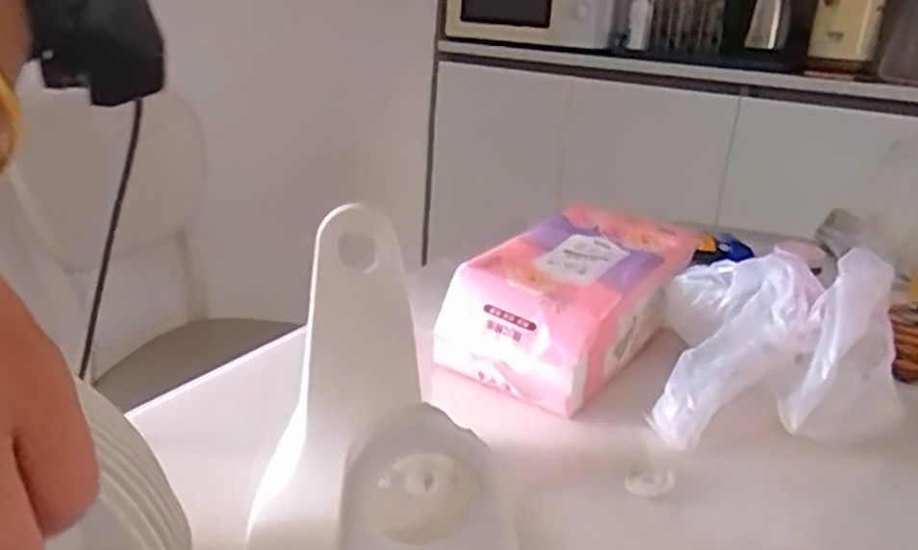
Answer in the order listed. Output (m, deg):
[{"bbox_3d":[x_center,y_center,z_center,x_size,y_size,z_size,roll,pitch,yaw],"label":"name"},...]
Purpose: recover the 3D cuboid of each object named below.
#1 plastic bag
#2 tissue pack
[{"bbox_3d":[0.243,0.048,0.560,0.174,0.116,0.160,10,21,17],"label":"plastic bag"},{"bbox_3d":[0.101,0.017,0.659,0.139,0.092,0.274,18,24,34],"label":"tissue pack"}]

